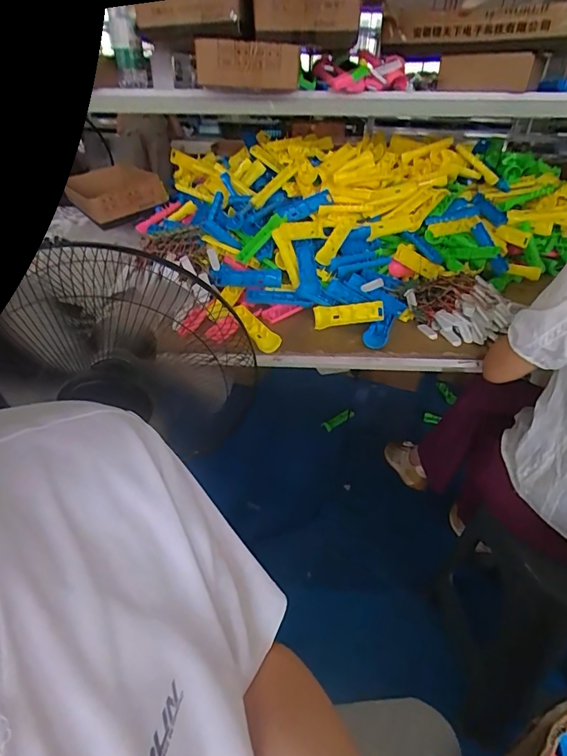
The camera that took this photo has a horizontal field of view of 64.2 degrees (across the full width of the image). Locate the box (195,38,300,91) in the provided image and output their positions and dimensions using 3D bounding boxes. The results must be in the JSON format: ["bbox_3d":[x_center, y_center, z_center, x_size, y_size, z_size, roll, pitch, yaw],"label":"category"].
[{"bbox_3d":[-0.077,-0.660,0.954,0.202,0.081,0.088,7,33,8],"label":"box"}]

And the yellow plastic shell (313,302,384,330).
[{"bbox_3d":[0.147,-0.145,1.036,0.157,0.044,0.024,-3,30,20],"label":"yellow plastic shell"}]

